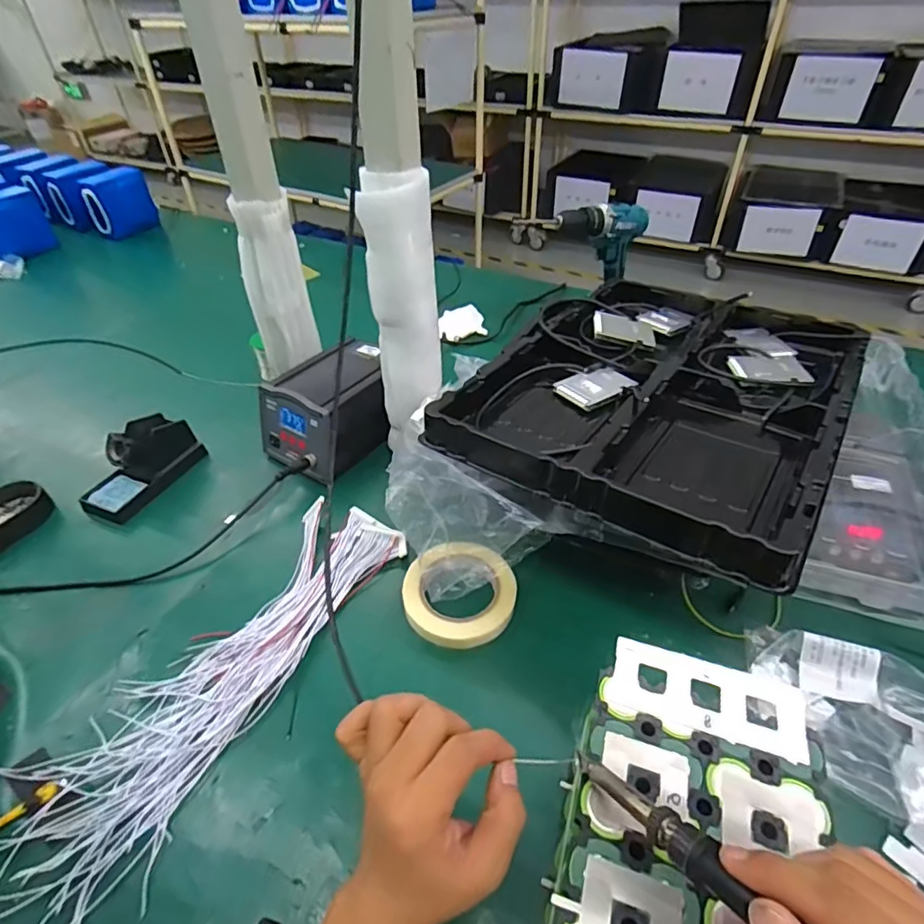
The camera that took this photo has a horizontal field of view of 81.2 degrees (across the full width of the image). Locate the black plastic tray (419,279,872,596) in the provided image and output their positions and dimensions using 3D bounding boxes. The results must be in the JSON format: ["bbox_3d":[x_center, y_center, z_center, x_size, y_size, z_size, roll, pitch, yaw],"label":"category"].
[{"bbox_3d":[0.242,-0.102,0.623,0.357,0.056,0.484,26,50,27],"label":"black plastic tray"}]

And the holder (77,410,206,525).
[{"bbox_3d":[-0.432,0.000,0.717,0.069,0.066,0.152,17,46,19],"label":"holder"}]

